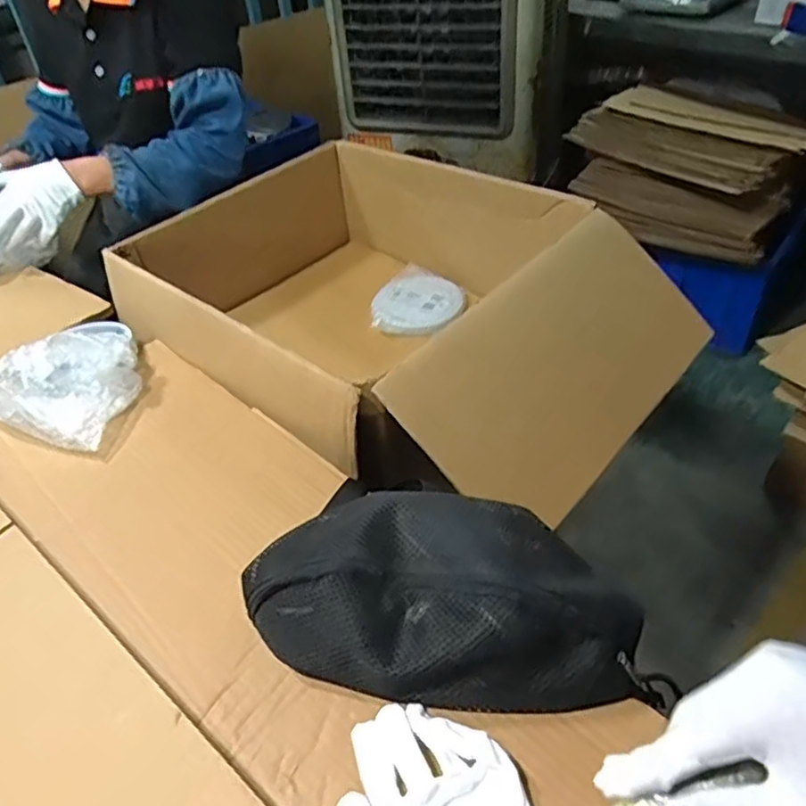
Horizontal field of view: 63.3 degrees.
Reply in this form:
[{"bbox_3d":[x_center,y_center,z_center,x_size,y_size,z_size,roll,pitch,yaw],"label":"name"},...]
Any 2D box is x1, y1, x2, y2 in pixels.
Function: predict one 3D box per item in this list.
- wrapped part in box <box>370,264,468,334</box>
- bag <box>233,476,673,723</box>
[{"bbox_3d":[0.023,-0.150,0.982,0.124,0.018,0.141,25,49,30],"label":"wrapped part in box"},{"bbox_3d":[0.027,0.126,0.469,0.284,0.064,0.147,4,43,11],"label":"bag"}]

